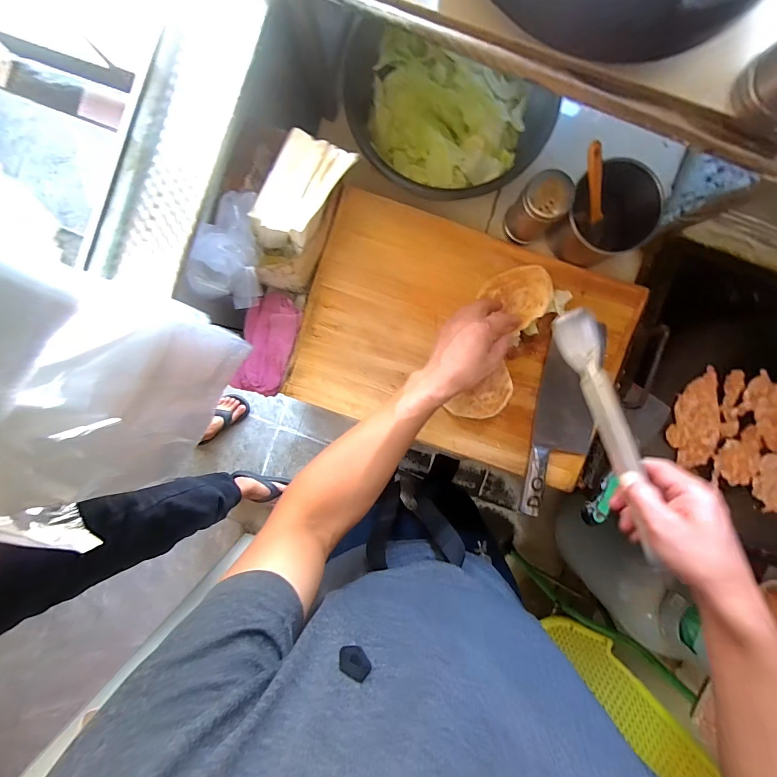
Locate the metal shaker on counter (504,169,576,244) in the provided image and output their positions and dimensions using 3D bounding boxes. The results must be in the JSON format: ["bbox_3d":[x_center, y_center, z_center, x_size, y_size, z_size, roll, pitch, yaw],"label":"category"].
[{"bbox_3d":[0.212,-0.257,0.528,0.060,0.100,0.064,0,94,1],"label":"metal shaker on counter"}]

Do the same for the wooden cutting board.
[{"bbox_3d":[0.117,-0.082,0.580,0.481,0.038,0.346,18,94,0],"label":"wooden cutting board"}]

